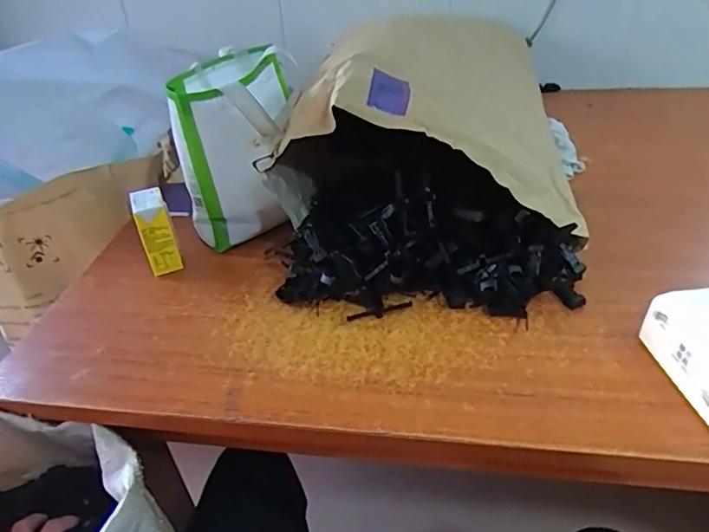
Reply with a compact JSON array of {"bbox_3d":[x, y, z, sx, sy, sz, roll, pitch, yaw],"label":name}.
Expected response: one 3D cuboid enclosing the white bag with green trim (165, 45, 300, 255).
[{"bbox_3d":[-0.165,-0.179,0.806,0.132,0.245,0.194,2,37,8],"label":"white bag with green trim"}]

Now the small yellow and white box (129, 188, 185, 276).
[{"bbox_3d":[-0.290,-0.048,0.779,0.046,0.115,0.061,-17,39,-17],"label":"small yellow and white box"}]

